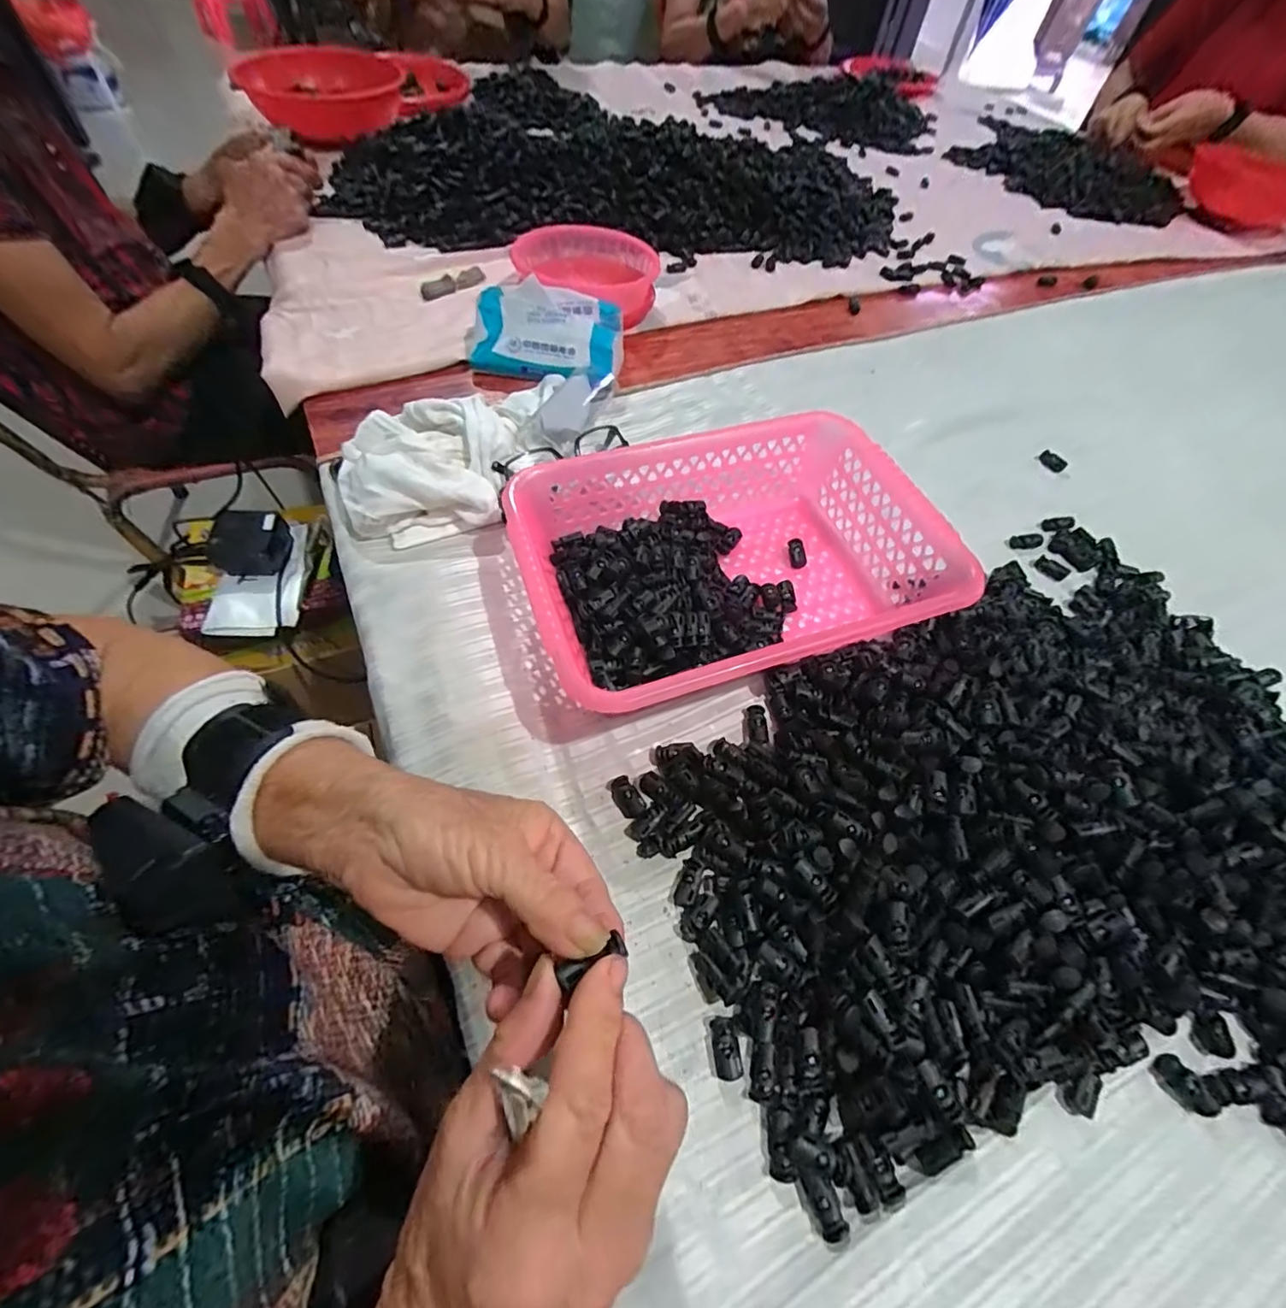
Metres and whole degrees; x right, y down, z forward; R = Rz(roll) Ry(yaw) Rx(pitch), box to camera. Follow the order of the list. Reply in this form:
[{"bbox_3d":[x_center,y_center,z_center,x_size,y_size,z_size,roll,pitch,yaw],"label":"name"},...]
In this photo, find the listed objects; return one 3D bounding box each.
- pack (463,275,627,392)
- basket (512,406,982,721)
[{"bbox_3d":[-0.106,-0.333,0.568,0.164,0.067,0.081,3,56,-2],"label":"pack"},{"bbox_3d":[0.063,-0.066,0.414,0.298,0.083,0.211,-14,60,-14],"label":"basket"}]

